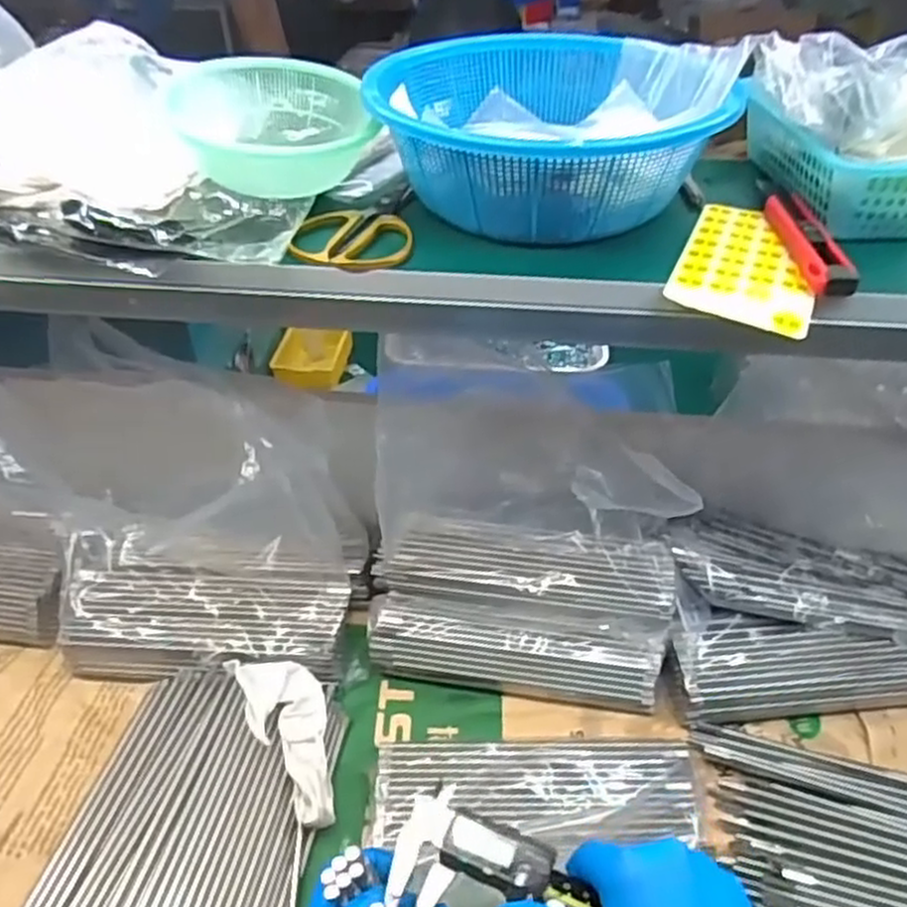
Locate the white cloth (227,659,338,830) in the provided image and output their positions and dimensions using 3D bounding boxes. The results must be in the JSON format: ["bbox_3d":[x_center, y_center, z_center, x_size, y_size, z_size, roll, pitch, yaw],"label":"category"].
[{"bbox_3d":[-0.142,0.263,0.705,0.071,0.061,0.164,-21,44,-22],"label":"white cloth"}]

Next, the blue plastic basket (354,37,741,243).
[{"bbox_3d":[0.078,-0.256,0.601,0.266,0.086,0.250,15,43,18],"label":"blue plastic basket"}]

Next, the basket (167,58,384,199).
[{"bbox_3d":[-0.143,-0.262,0.608,0.143,0.062,0.151,-10,41,-11],"label":"basket"}]

